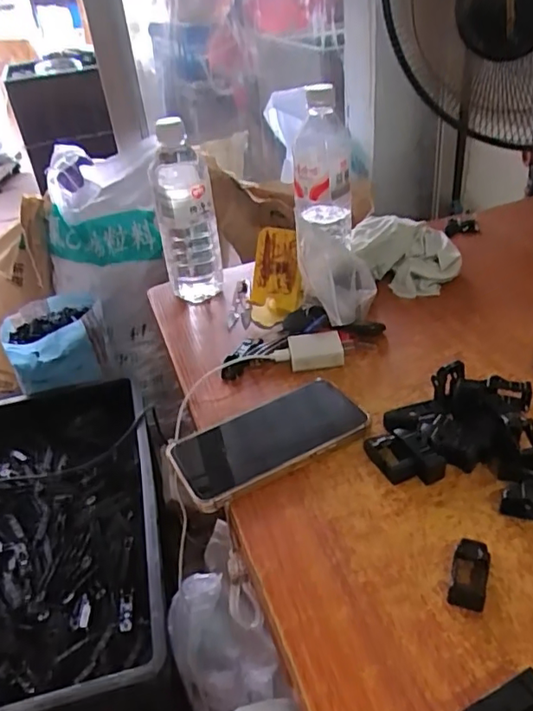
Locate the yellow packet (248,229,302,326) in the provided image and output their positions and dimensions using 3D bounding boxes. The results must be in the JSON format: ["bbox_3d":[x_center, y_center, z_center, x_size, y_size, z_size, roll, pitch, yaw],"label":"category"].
[{"bbox_3d":[0.012,-0.087,0.653,0.063,0.113,0.019,22,28,30],"label":"yellow packet"}]

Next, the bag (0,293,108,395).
[{"bbox_3d":[-0.421,-0.030,1.151,0.188,0.110,0.183,-15,35,-12],"label":"bag"}]

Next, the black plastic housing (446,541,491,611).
[{"bbox_3d":[0.133,0.142,0.373,0.022,0.017,0.046,7,37,21],"label":"black plastic housing"}]

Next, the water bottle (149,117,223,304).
[{"bbox_3d":[-0.096,-0.161,0.682,0.069,0.212,0.055,-11,34,-5],"label":"water bottle"}]

